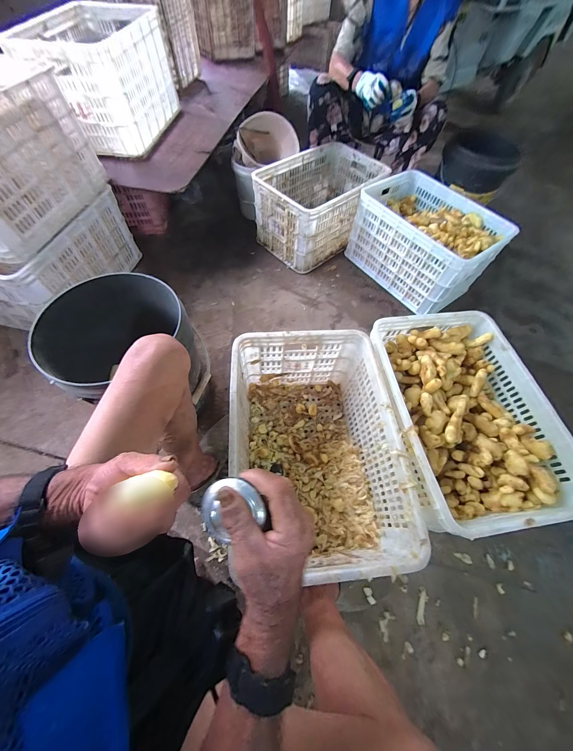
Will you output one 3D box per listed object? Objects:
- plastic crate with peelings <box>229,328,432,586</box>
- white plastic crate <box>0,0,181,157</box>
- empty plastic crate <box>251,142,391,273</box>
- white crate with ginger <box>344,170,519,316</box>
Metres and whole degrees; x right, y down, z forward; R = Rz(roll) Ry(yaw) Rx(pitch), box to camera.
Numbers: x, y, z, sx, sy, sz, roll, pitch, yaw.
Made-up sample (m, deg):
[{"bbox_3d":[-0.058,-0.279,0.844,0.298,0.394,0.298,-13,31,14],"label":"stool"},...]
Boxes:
[{"bbox_3d":[0.054,0.182,0.683,0.352,0.297,0.507,-2,62,-5],"label":"plastic crate with peelings"},{"bbox_3d":[-0.708,-1.185,1.048,0.381,0.280,0.566,5,61,-1],"label":"white plastic crate"},{"bbox_3d":[0.163,-0.802,1.233,0.360,0.283,0.573,42,67,17],"label":"empty plastic crate"},{"bbox_3d":[0.592,-0.592,1.149,0.407,0.277,0.543,-34,69,-20],"label":"white crate with ginger"}]

